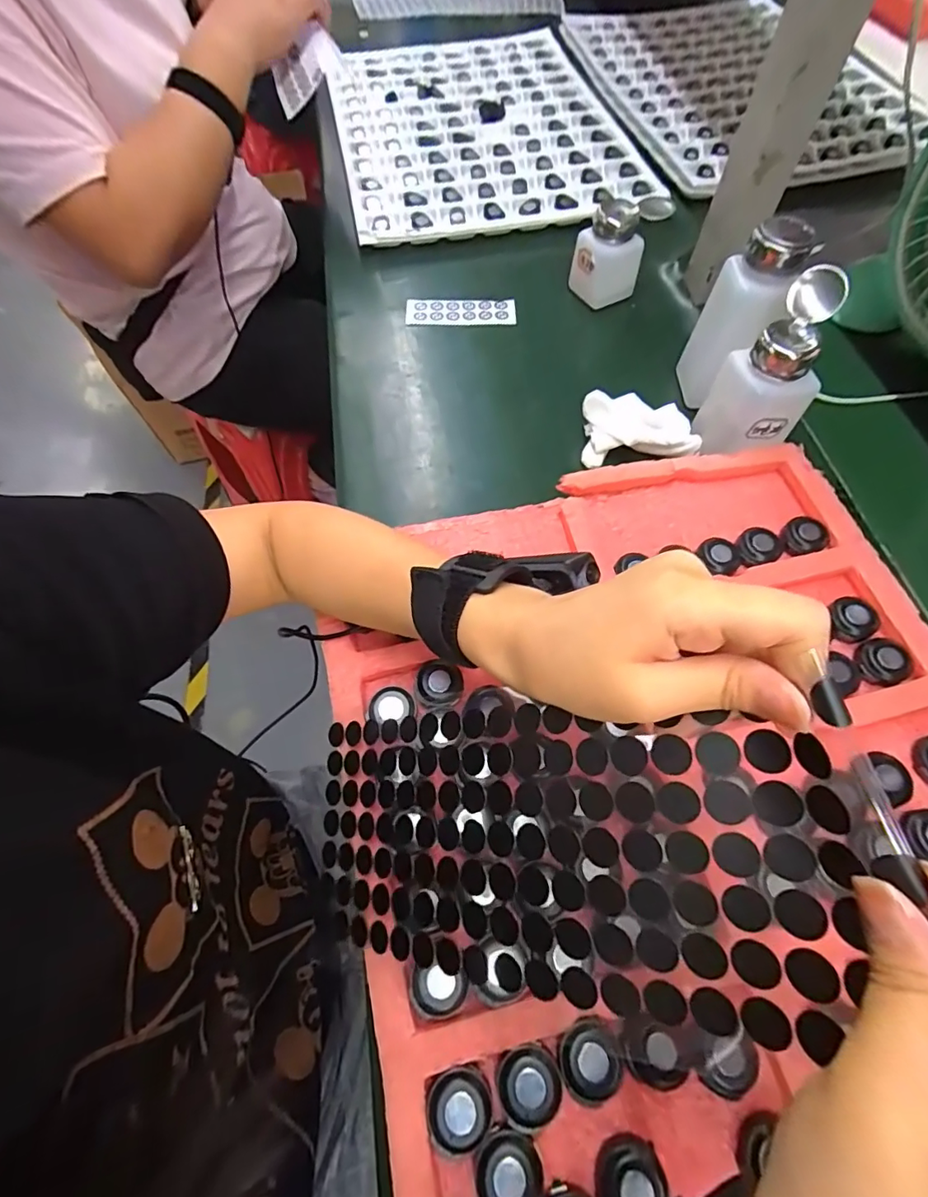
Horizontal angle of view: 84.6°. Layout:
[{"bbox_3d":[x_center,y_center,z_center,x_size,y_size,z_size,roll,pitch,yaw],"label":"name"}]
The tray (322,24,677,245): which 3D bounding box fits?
[{"bbox_3d":[0.013,-0.627,0.668,0.347,0.031,0.484,-12,64,-3],"label":"tray"}]

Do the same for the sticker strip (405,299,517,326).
[{"bbox_3d":[-0.003,-0.292,0.520,0.110,0.007,0.035,-2,77,0],"label":"sticker strip"}]

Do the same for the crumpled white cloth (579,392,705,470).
[{"bbox_3d":[0.144,-0.143,0.420,0.092,0.042,0.056,-3,64,1],"label":"crumpled white cloth"}]

